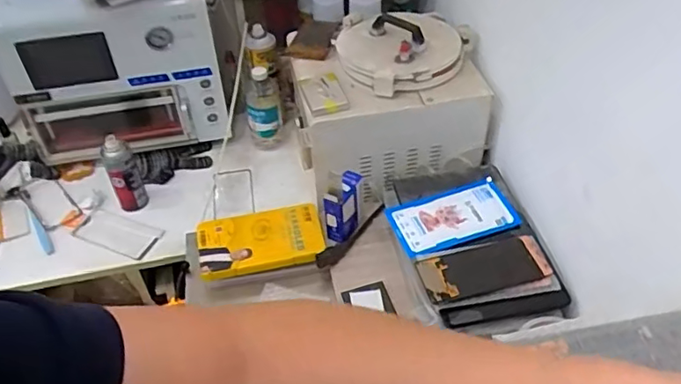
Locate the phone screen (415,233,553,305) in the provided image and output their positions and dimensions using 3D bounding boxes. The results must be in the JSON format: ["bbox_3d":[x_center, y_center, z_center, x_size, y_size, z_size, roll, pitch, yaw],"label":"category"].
[{"bbox_3d":[0.196,0.103,0.783,0.178,0.009,0.078,-12,45,-11],"label":"phone screen"}]

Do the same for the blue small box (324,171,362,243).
[{"bbox_3d":[0.005,0.020,0.897,0.040,0.111,0.076,14,46,16],"label":"blue small box"}]

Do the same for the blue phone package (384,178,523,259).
[{"bbox_3d":[0.170,0.037,0.856,0.187,0.016,0.104,-16,46,-15],"label":"blue phone package"}]

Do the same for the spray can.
[{"bbox_3d":[-0.387,-0.026,1.028,0.054,0.150,0.050,-22,47,-20],"label":"spray can"}]

